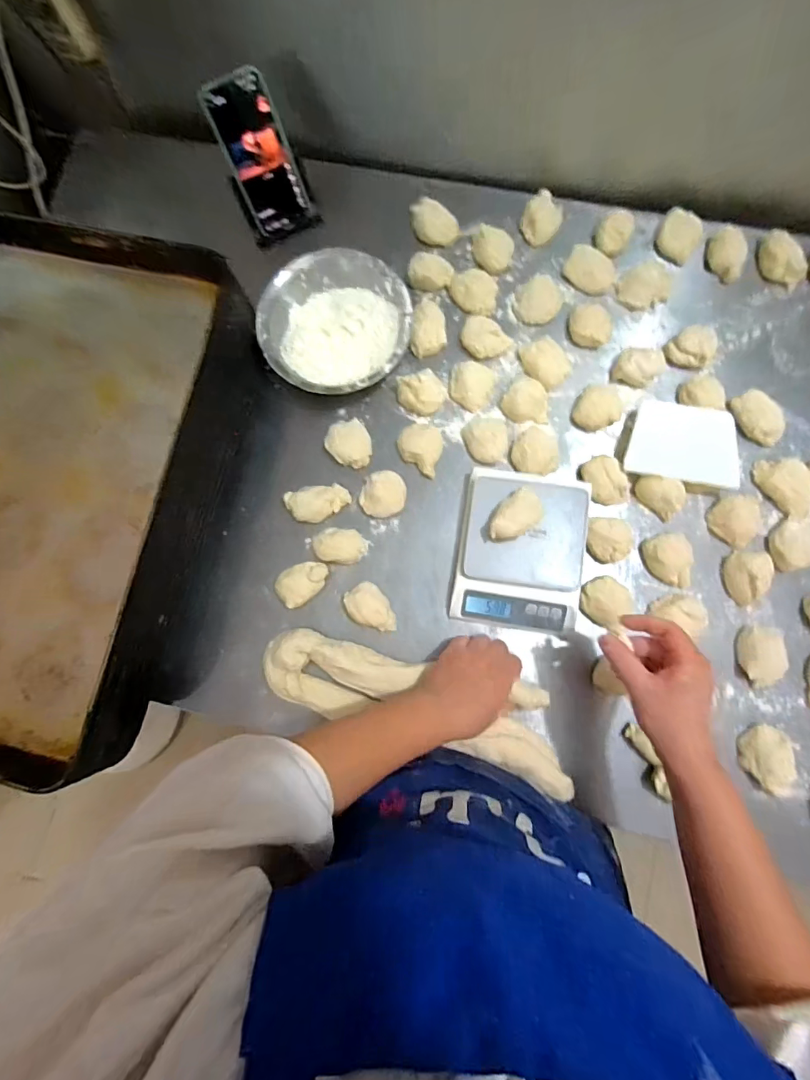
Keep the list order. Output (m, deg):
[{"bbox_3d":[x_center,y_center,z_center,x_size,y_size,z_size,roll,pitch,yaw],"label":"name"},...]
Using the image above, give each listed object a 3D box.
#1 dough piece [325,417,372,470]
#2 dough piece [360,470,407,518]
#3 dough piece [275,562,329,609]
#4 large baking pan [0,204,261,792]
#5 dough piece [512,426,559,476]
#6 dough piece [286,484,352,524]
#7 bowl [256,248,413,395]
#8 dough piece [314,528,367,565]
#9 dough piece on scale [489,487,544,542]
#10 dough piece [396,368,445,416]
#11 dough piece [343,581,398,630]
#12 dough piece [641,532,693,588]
[{"bbox_3d":[-0.070,-0.122,0.633,0.054,0.025,0.062,-29,80,-1],"label":"dough piece"},{"bbox_3d":[-0.028,-0.057,0.617,0.056,0.029,0.055,-1,81,4],"label":"dough piece"},{"bbox_3d":[-0.126,0.052,0.609,0.065,0.027,0.045,-34,80,-2],"label":"dough piece"},{"bbox_3d":[-0.452,-0.071,0.582,0.414,0.088,0.605,15,82,6],"label":"large baking pan"},{"bbox_3d":[0.166,-0.112,0.614,0.059,0.028,0.060,-1,81,4],"label":"dough piece"},{"bbox_3d":[-0.109,-0.047,0.622,0.076,0.025,0.045,-15,80,1],"label":"dough piece"},{"bbox_3d":[-0.088,-0.278,0.644,0.186,0.058,0.189,-1,81,4],"label":"bowl"},{"bbox_3d":[-0.081,0.008,0.612,0.063,0.026,0.042,10,82,5],"label":"dough piece"},{"bbox_3d":[0.129,-0.028,0.566,0.075,0.035,0.043,-38,80,-3],"label":"dough piece on scale"},{"bbox_3d":[0.021,-0.190,0.631,0.058,0.029,0.053,-1,81,4],"label":"dough piece"},{"bbox_3d":[-0.042,0.086,0.597,0.045,0.030,0.067,-36,80,-2],"label":"dough piece"},{"bbox_3d":[0.315,0.024,0.583,0.052,0.027,0.063,-1,81,4],"label":"dough piece"}]

